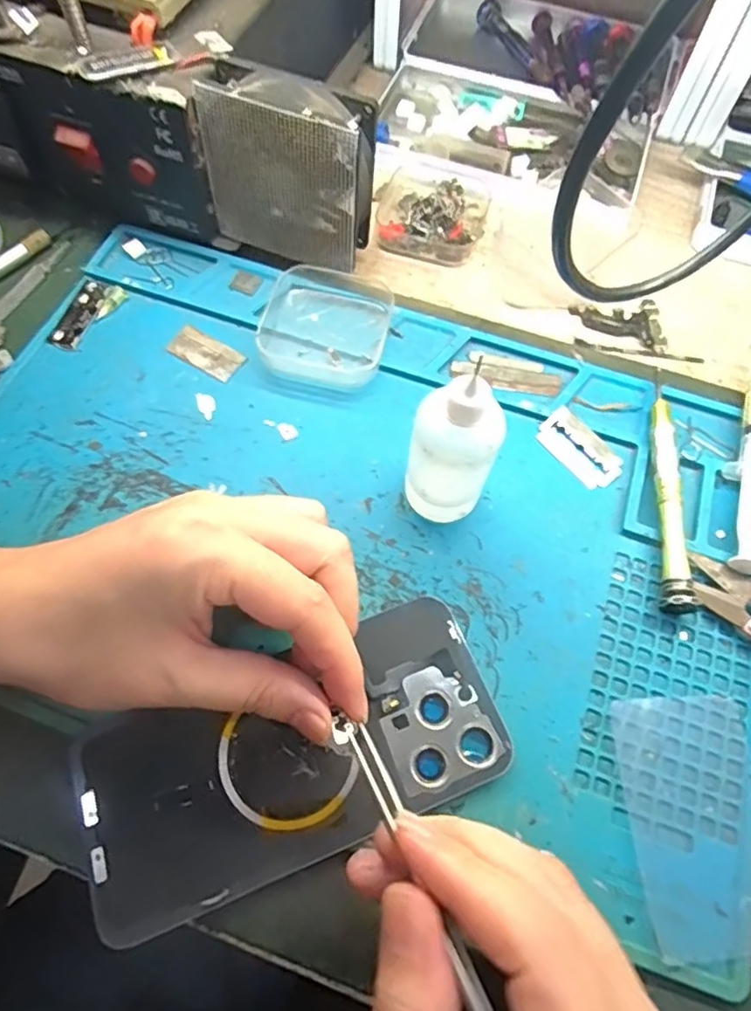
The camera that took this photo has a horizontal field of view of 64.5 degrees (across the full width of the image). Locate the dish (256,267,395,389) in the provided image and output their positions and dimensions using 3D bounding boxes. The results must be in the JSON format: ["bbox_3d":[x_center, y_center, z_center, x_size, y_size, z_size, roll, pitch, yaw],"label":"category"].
[{"bbox_3d":[-0.026,-0.095,0.308,0.063,0.019,0.066,9,65,2],"label":"dish"}]

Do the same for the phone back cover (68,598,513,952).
[{"bbox_3d":[-0.030,0.096,0.228,0.158,0.009,0.072,-21,67,-10],"label":"phone back cover"}]

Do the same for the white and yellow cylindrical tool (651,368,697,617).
[{"bbox_3d":[0.134,-0.012,0.277,0.016,0.015,0.123,5,65,0],"label":"white and yellow cylindrical tool"}]

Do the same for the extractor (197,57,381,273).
[{"bbox_3d":[-0.042,-0.163,0.300,0.081,0.085,0.033,14,65,5],"label":"extractor"}]

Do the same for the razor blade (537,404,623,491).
[{"bbox_3d":[0.099,-0.027,0.290,0.022,0.004,0.043,-38,76,-2],"label":"razor blade"}]

